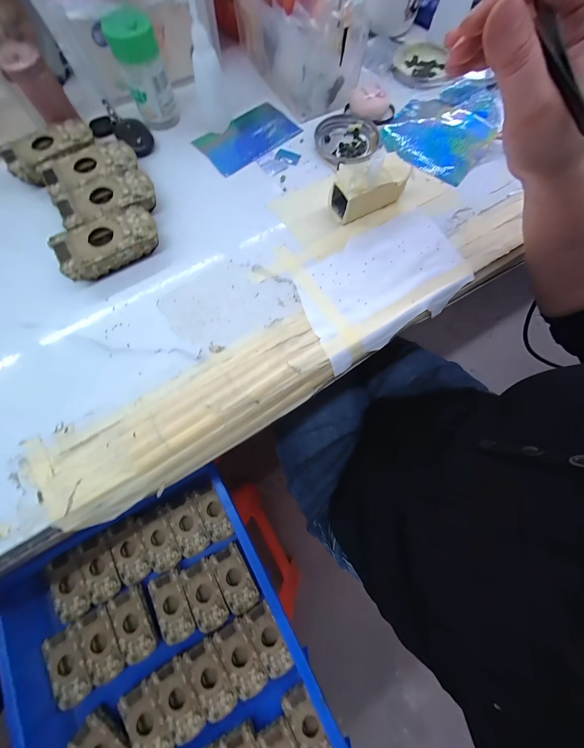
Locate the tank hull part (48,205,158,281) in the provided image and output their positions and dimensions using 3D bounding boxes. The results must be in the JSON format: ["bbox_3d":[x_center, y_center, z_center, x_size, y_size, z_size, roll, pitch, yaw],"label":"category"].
[{"bbox_3d":[-0.185,-0.134,0.267,0.094,0.026,0.055,-29,76,-8],"label":"tank hull part"}]

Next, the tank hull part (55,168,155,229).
[{"bbox_3d":[-0.195,-0.183,0.282,0.093,0.026,0.051,-30,77,-9],"label":"tank hull part"}]

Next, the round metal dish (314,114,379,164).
[{"bbox_3d":[0.066,-0.292,0.324,0.074,0.007,0.081,0,74,0],"label":"round metal dish"}]

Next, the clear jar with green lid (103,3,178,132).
[{"bbox_3d":[-0.168,-0.345,0.298,0.049,0.083,0.051,-22,76,-7],"label":"clear jar with green lid"}]

